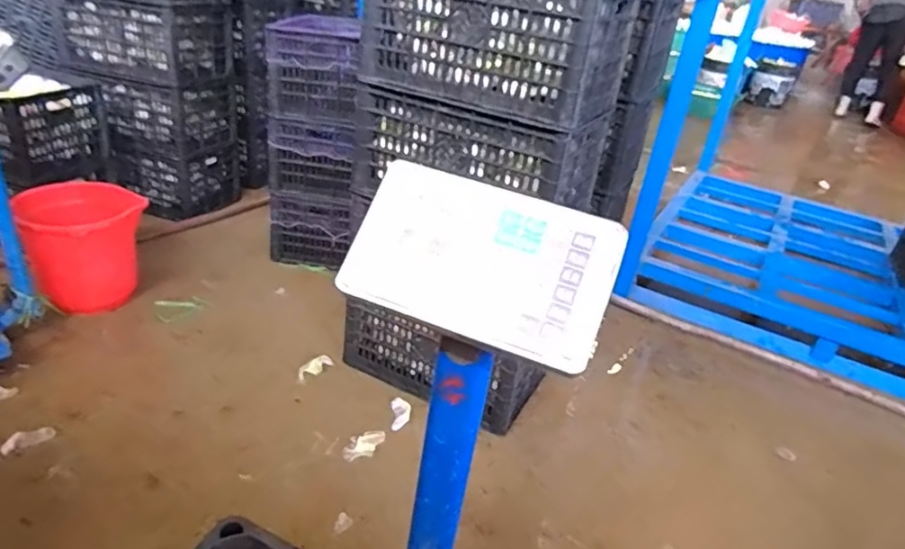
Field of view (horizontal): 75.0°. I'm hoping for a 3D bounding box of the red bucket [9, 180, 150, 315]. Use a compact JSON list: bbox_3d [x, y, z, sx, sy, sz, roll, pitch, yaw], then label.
[{"bbox_3d":[-1.011,-0.076,1.608,0.272,0.273,0.274,5,31,-3],"label":"red bucket"}]

